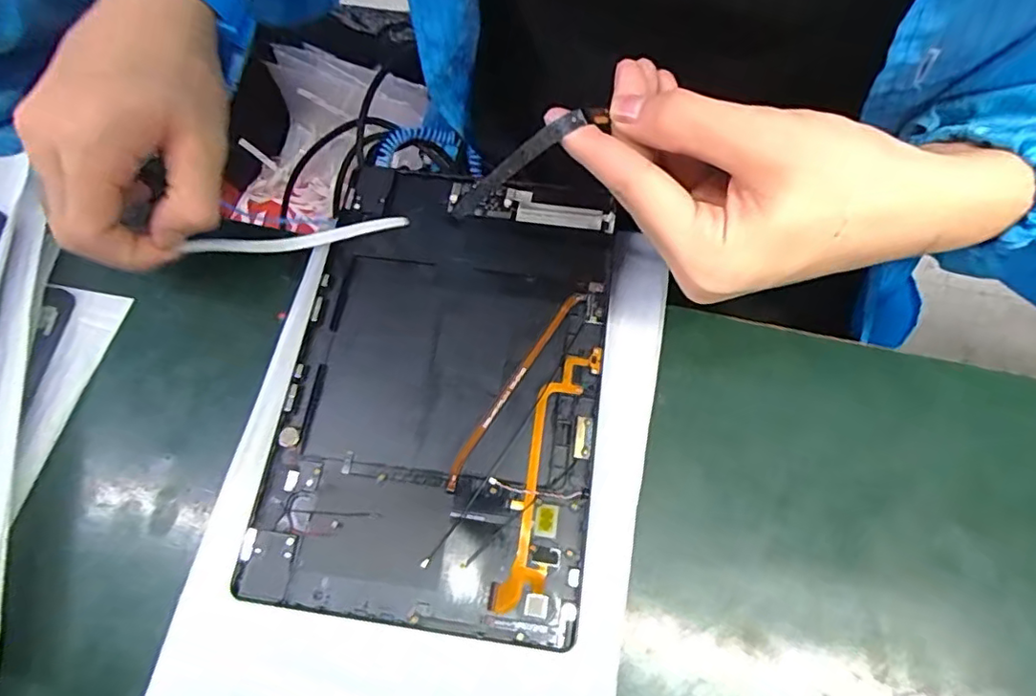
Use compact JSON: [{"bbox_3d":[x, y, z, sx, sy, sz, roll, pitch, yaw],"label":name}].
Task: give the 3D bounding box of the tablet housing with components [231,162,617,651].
[{"bbox_3d":[-0.036,0.012,0.294,0.154,0.005,0.232,7,69,4],"label":"tablet housing with components"}]

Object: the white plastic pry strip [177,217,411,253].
[{"bbox_3d":[-0.115,-0.060,0.313,0.110,0.018,0.007,-13,68,-21],"label":"white plastic pry strip"}]

